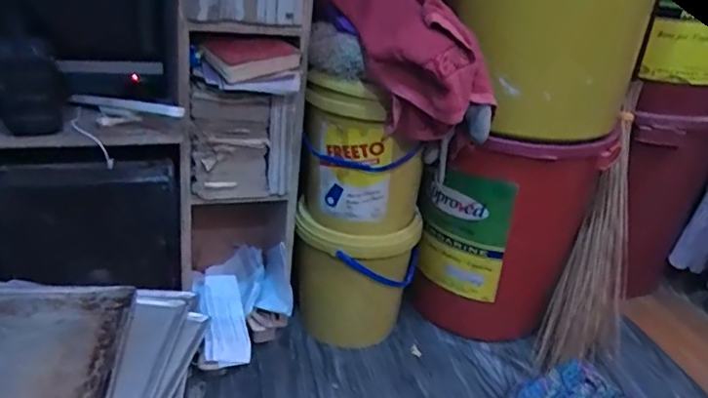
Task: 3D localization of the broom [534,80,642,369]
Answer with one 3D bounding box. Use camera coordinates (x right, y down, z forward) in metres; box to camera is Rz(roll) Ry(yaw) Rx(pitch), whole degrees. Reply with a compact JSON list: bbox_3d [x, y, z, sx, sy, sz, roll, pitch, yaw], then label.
[{"bbox_3d":[0.579,0.083,1.270,0.152,0.631,0.119,16,0,24],"label":"broom"}]

